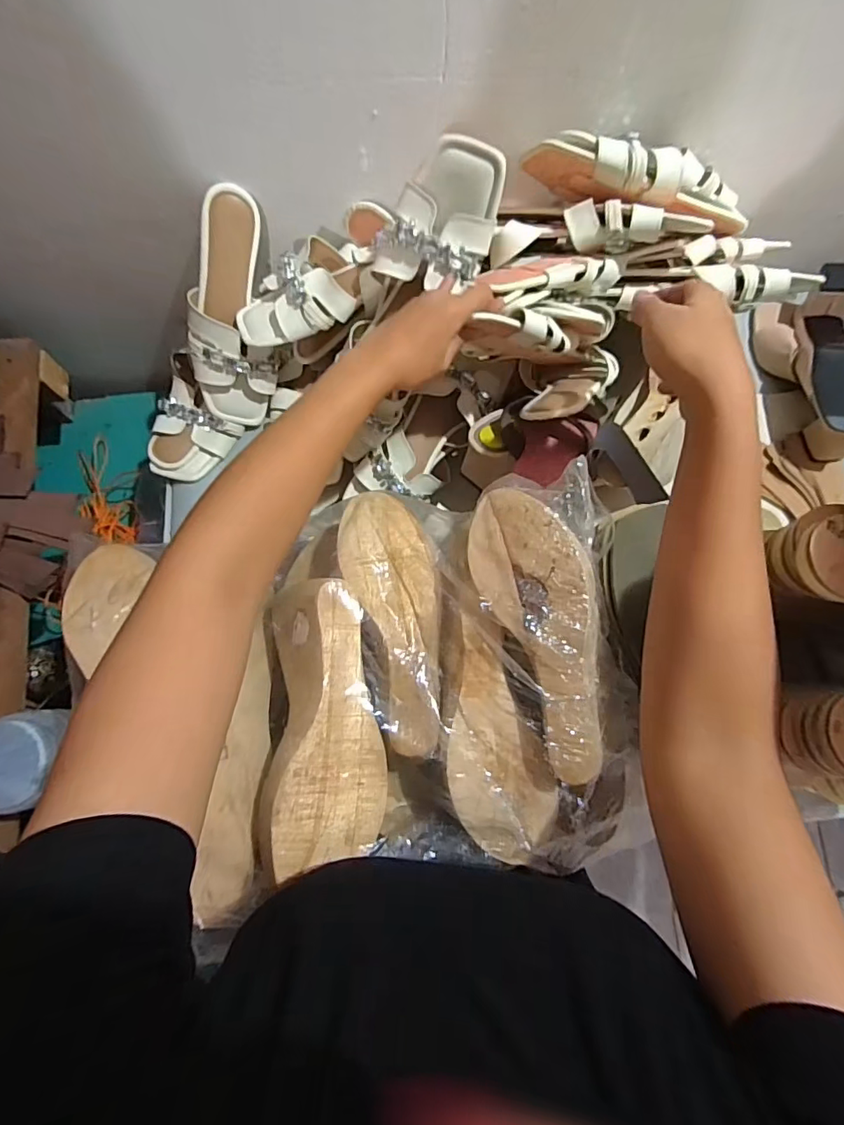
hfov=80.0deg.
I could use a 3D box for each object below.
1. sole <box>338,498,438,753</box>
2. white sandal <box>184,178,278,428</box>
[{"bbox_3d":[-0.018,0.039,0.383,0.066,0.021,0.199,-11,79,-4],"label":"sole"},{"bbox_3d":[-0.208,-0.271,0.555,0.085,0.050,0.229,7,115,0],"label":"white sandal"}]

